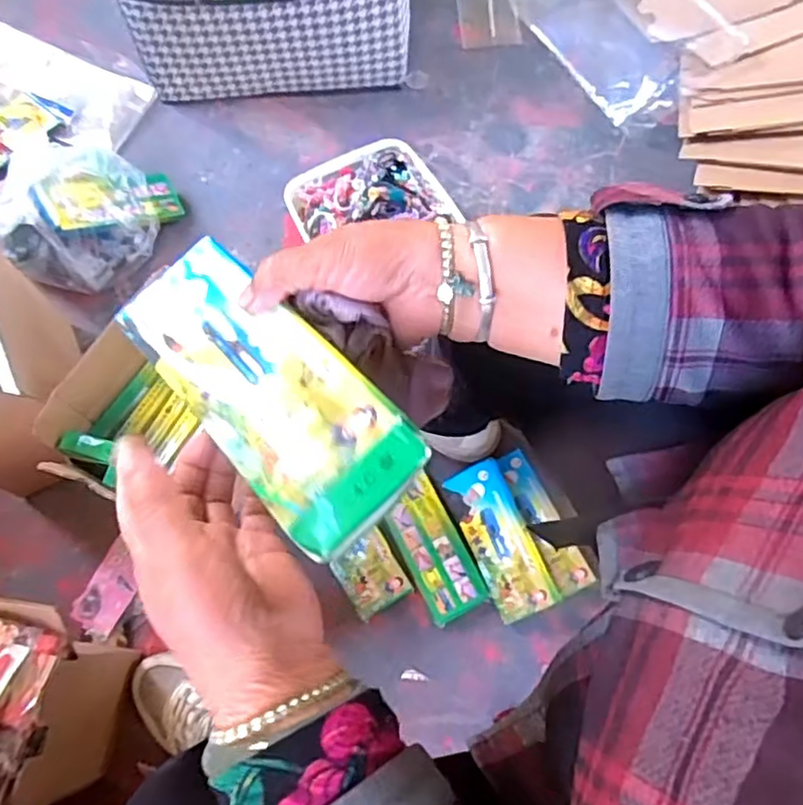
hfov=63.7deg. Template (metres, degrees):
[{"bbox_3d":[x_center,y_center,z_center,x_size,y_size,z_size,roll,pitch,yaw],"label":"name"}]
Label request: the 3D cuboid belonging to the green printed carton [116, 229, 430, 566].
[{"bbox_3d":[-0.074,-0.014,0.323,0.071,0.021,0.199,-41,57,-14],"label":"green printed carton"}]

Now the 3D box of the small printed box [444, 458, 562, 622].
[{"bbox_3d":[0.115,0.160,0.764,0.072,0.011,0.180,-31,68,16],"label":"small printed box"}]

